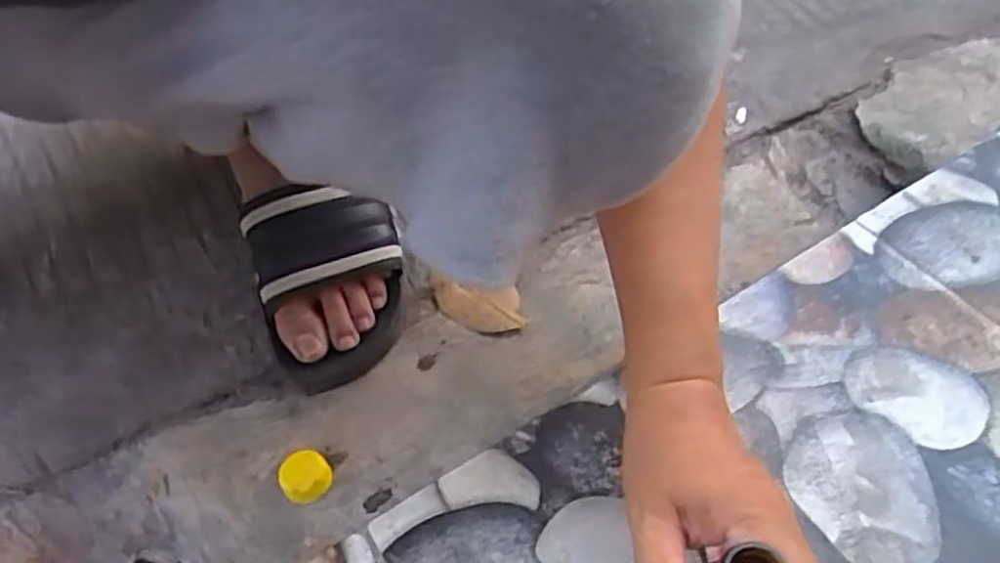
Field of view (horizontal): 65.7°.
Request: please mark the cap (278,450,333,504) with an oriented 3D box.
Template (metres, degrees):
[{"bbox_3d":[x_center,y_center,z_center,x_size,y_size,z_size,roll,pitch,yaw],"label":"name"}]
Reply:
[{"bbox_3d":[-0.118,0.120,0.472,0.031,0.016,0.030,0,58,0],"label":"cap"}]

